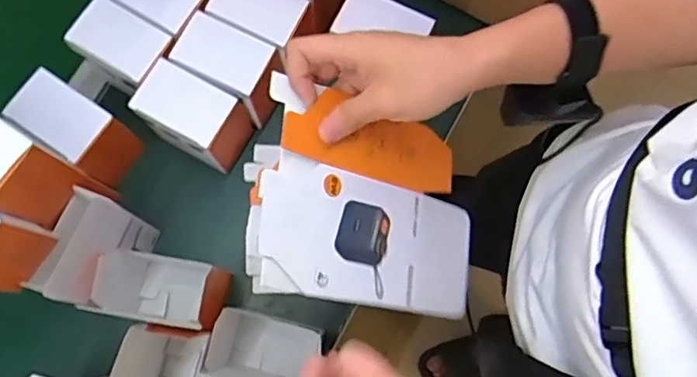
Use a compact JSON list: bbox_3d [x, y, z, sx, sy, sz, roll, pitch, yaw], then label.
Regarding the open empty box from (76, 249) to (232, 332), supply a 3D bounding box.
[{"bbox_3d":[-0.189,0.109,0.622,0.101,0.125,0.067,11,78,2],"label":"open empty box"}]

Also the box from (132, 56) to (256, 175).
[{"bbox_3d":[-0.170,-0.078,0.668,0.099,0.097,0.069,30,80,6],"label":"box"}]

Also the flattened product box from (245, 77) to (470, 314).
[{"bbox_3d":[0.022,0.016,0.480,0.224,0.019,0.151,16,75,-37],"label":"flattened product box"}]

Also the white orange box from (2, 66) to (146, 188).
[{"bbox_3d":[-0.296,-0.063,0.665,0.111,0.099,0.065,34,80,7],"label":"white orange box"}]

